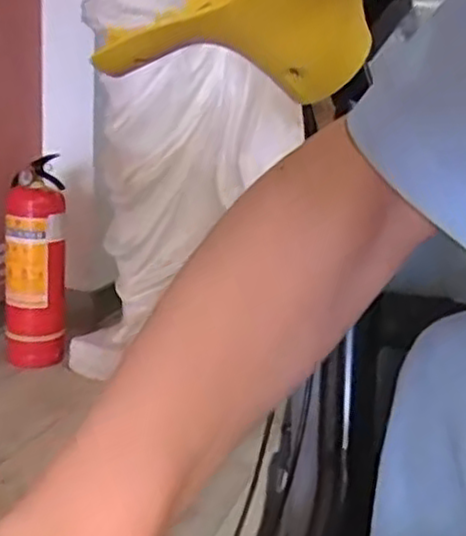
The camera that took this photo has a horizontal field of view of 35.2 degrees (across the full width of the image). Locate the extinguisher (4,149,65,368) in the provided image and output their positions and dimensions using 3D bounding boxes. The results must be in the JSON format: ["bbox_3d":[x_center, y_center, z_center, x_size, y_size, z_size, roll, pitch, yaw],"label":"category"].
[{"bbox_3d":[-0.439,0.004,1.635,0.125,0.427,0.109,3,14,-2],"label":"extinguisher"}]

